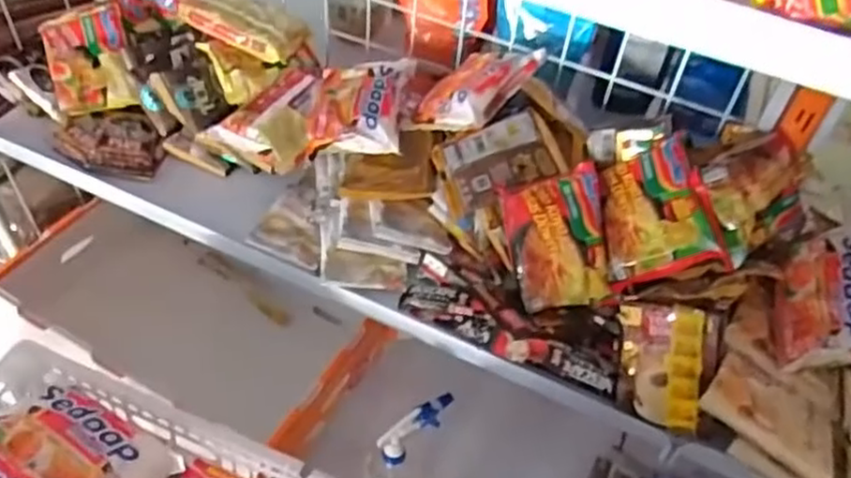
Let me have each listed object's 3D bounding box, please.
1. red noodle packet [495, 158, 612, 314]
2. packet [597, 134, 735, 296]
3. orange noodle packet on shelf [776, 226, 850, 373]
[{"bbox_3d":[0.128,0.000,0.688,0.095,0.020,0.129,-9,85,-4],"label":"red noodle packet"},{"bbox_3d":[0.220,-0.027,0.690,0.100,0.036,0.135,-22,56,29],"label":"packet"},{"bbox_3d":[0.381,0.048,0.662,0.099,0.040,0.149,-15,52,40],"label":"orange noodle packet on shelf"}]

